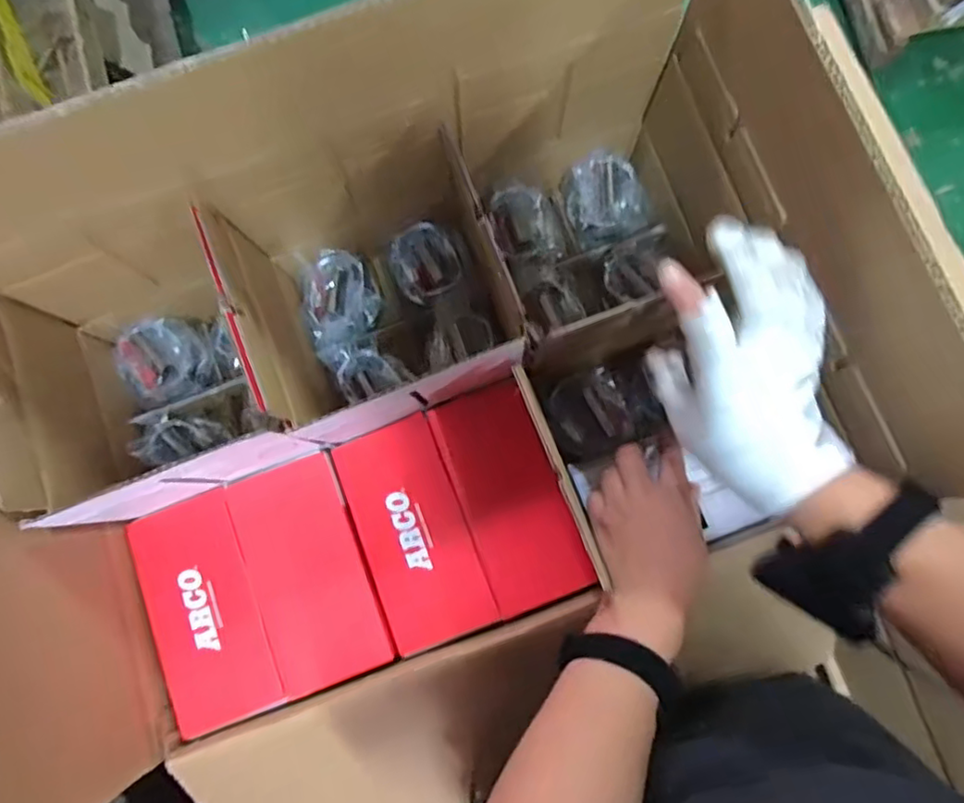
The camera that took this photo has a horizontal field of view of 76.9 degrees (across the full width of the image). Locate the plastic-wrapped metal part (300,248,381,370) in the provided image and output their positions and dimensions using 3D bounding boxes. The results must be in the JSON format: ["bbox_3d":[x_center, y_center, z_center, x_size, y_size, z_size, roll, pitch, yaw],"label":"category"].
[{"bbox_3d":[-0.130,-0.090,0.566,0.066,0.042,0.104,-16,80,-2],"label":"plastic-wrapped metal part"}]

